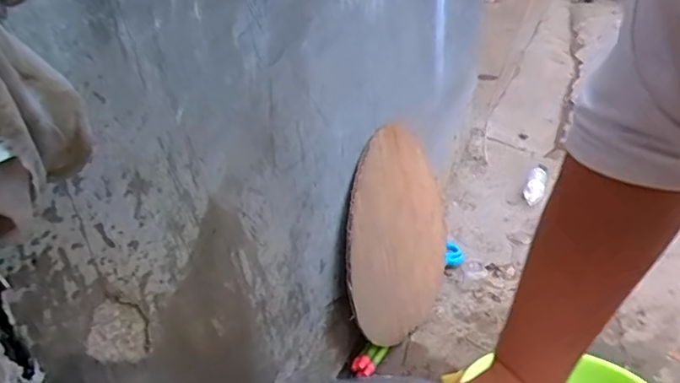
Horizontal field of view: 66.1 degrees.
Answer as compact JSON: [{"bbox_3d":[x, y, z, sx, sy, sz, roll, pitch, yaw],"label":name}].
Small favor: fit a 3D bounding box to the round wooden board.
[{"bbox_3d":[0.142,0.100,1.224,0.024,0.486,0.483,0,15,31],"label":"round wooden board"}]

